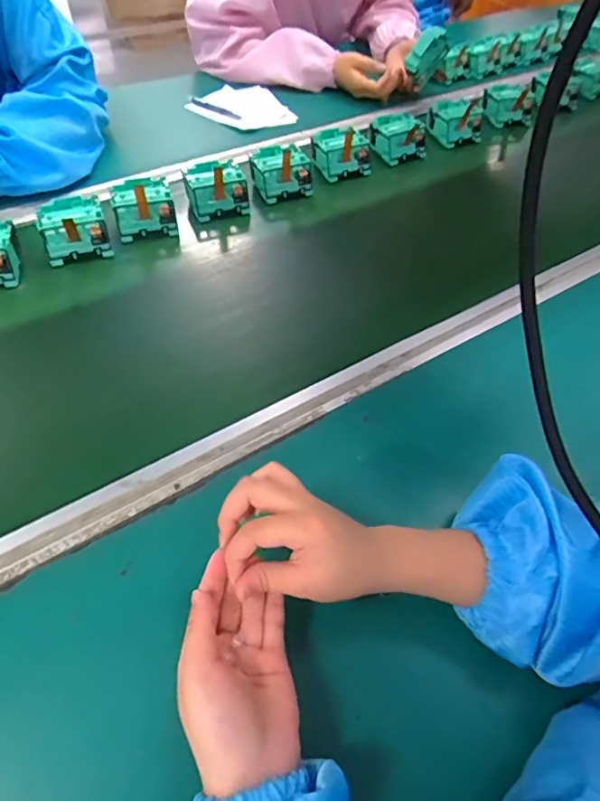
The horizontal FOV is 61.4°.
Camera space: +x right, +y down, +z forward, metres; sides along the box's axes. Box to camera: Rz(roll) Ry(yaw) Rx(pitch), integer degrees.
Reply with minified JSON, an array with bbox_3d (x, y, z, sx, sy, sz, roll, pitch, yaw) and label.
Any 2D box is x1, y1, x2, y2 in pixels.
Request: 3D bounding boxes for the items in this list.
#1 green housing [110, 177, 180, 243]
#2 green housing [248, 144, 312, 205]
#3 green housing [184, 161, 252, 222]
[{"bbox_3d":[-0.199,-0.245,0.640,0.076,0.045,0.078,-13,53,-12],"label":"green housing"},{"bbox_3d":[-0.030,-0.321,0.706,0.080,0.050,0.075,-20,55,-18],"label":"green housing"},{"bbox_3d":[-0.111,-0.283,0.674,0.079,0.043,0.073,-16,54,-14],"label":"green housing"}]

